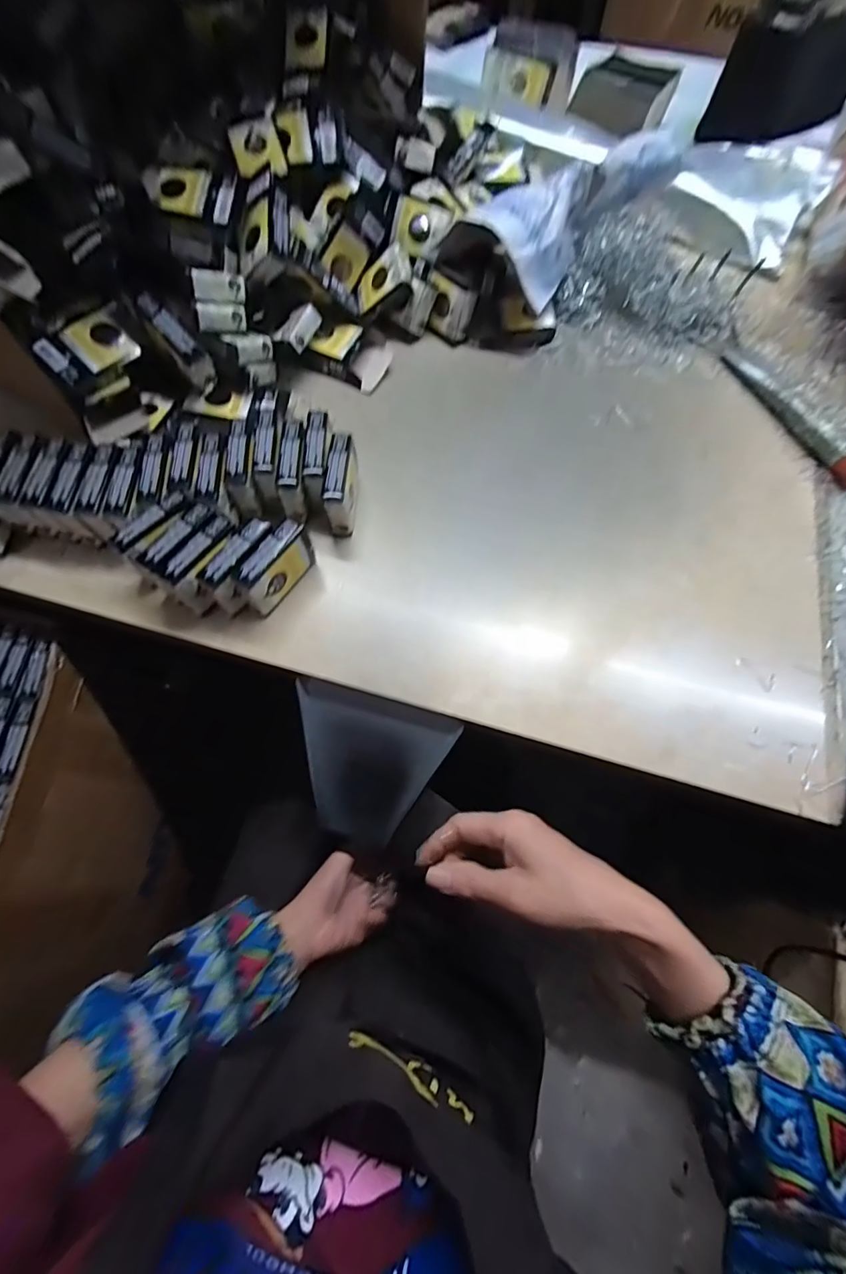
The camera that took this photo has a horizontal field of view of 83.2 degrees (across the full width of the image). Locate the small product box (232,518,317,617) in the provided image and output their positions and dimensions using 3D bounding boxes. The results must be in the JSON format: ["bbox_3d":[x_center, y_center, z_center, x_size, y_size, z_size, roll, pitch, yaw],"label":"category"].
[{"bbox_3d":[-0.124,-0.058,0.405,0.019,0.054,0.071,35,72,12],"label":"small product box"}]

